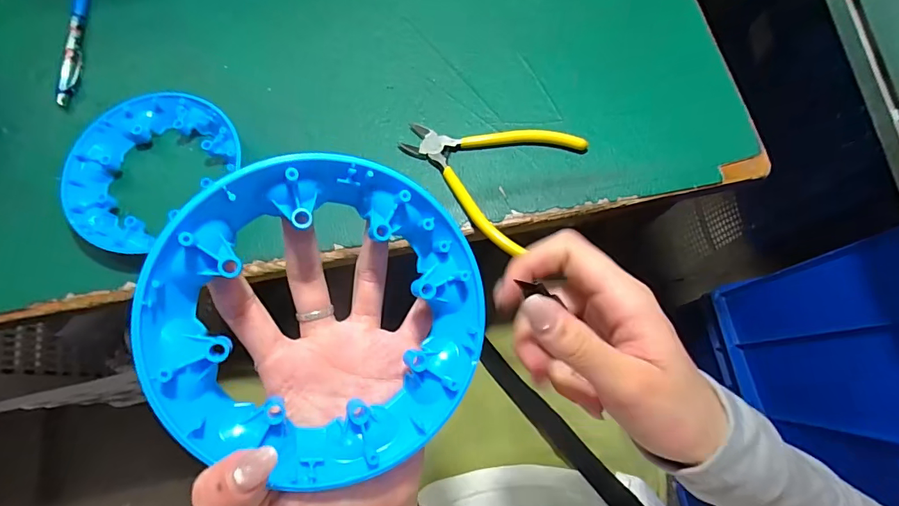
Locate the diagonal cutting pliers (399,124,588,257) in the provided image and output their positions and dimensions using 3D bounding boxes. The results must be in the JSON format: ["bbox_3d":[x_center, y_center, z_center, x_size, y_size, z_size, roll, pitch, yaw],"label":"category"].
[{"bbox_3d":[0.027,-0.076,0.372,0.131,0.011,0.112,32,76,10],"label":"diagonal cutting pliers"}]

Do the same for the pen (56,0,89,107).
[{"bbox_3d":[-0.344,-0.197,0.416,0.013,0.008,0.141,-6,73,-1],"label":"pen"}]

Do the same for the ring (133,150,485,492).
[{"bbox_3d":[-0.052,0.026,0.197,0.135,0.024,0.129,1,89,-22],"label":"ring"}]

